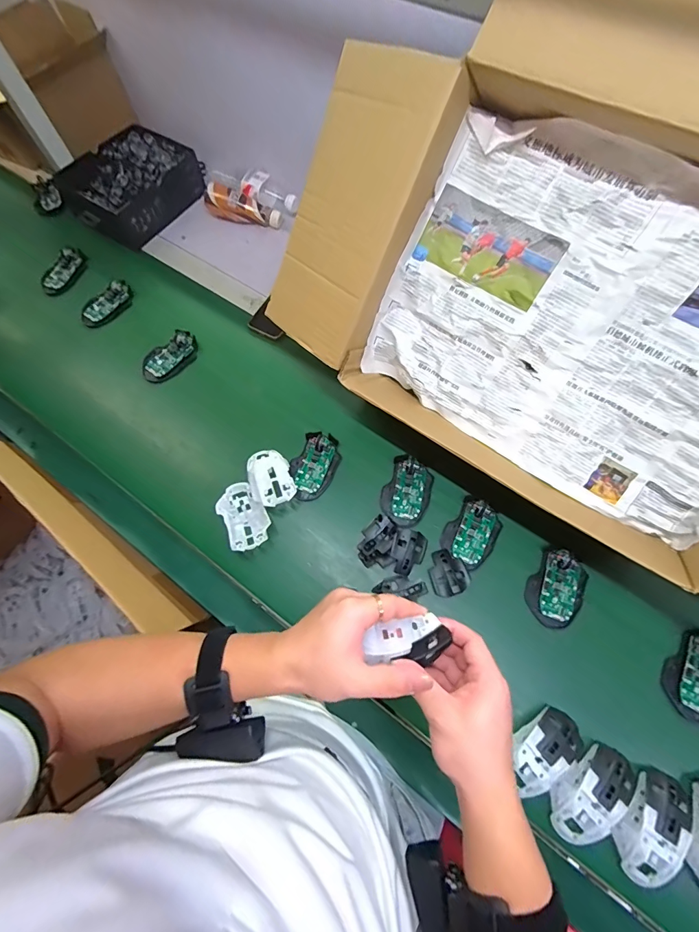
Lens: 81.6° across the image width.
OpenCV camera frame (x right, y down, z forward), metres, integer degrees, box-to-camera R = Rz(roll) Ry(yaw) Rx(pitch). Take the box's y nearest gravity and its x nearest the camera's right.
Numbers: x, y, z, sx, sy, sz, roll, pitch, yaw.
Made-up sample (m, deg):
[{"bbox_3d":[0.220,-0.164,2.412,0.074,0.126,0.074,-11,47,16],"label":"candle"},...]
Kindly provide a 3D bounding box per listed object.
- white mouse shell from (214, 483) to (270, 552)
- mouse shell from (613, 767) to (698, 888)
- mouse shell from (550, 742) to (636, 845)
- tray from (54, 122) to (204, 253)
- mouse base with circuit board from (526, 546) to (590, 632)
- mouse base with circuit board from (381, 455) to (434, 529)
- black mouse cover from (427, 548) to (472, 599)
[{"bbox_3d":[-0.163,0.080,0.631,0.065,0.047,0.111,-29,70,-9],"label":"white mouse shell"},{"bbox_3d":[0.353,0.416,0.465,0.062,0.033,0.114,41,76,16],"label":"mouse shell"},{"bbox_3d":[0.289,0.391,0.481,0.114,0.038,0.062,-42,72,-13],"label":"mouse shell"},{"bbox_3d":[-0.467,-0.607,0.878,0.214,0.090,0.256,39,75,16],"label":"tray"},{"bbox_3d":[0.298,0.176,0.579,0.070,0.032,0.101,30,73,13],"label":"mouse base with circuit board"},{"bbox_3d":[0.092,0.040,0.638,0.072,0.017,0.106,20,71,10],"label":"mouse base with circuit board"},{"bbox_3d":[0.144,0.153,0.590,0.055,0.016,0.068,-14,69,-3],"label":"black mouse cover"}]

